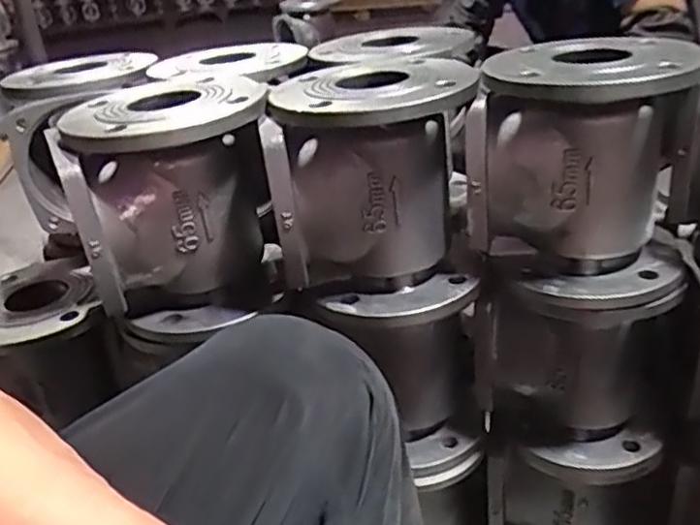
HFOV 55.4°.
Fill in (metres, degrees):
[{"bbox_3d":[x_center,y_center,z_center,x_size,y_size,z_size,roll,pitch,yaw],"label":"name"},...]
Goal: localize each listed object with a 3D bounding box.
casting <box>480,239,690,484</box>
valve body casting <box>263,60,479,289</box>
[{"bbox_3d":[0.253,0.091,0.726,0.194,0.223,0.179,7,30,26],"label":"casting"},{"bbox_3d":[0.021,-0.085,0.642,0.184,0.180,0.161,-8,27,-2],"label":"valve body casting"}]

